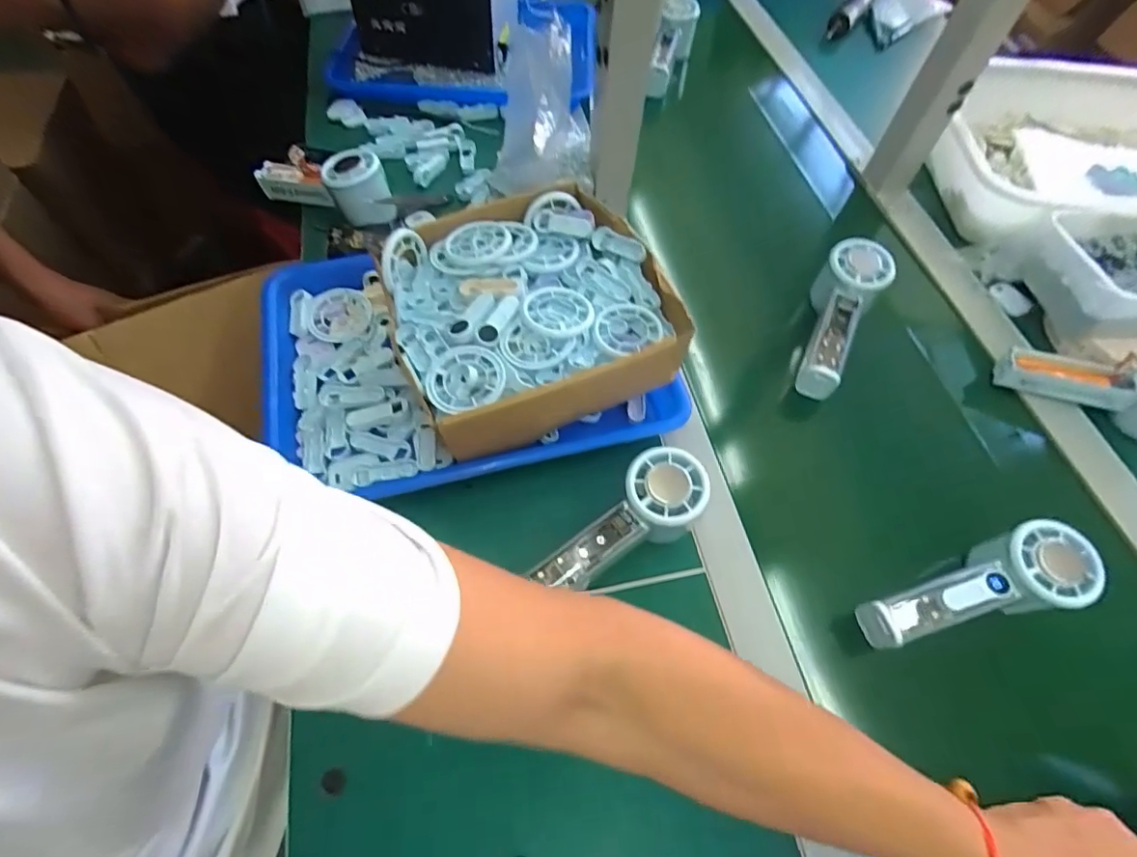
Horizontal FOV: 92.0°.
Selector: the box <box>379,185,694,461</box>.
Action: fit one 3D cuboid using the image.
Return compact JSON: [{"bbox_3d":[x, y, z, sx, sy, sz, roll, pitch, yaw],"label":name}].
[{"bbox_3d":[-0.033,-0.095,0.456,0.217,0.067,0.214,-14,62,-11],"label":"box"}]

